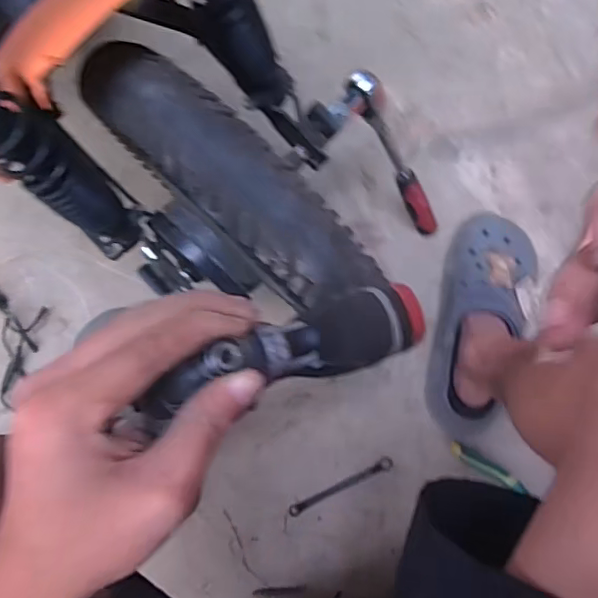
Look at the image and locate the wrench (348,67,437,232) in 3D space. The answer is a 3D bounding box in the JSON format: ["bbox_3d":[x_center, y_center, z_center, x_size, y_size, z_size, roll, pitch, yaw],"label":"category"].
[{"bbox_3d":[0.118,-0.158,0.660,0.031,0.245,0.034,-44,45,-4],"label":"wrench"}]

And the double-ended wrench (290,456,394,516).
[{"bbox_3d":[0.053,0.236,0.713,0.143,0.008,0.016,-27,80,-1],"label":"double-ended wrench"}]

